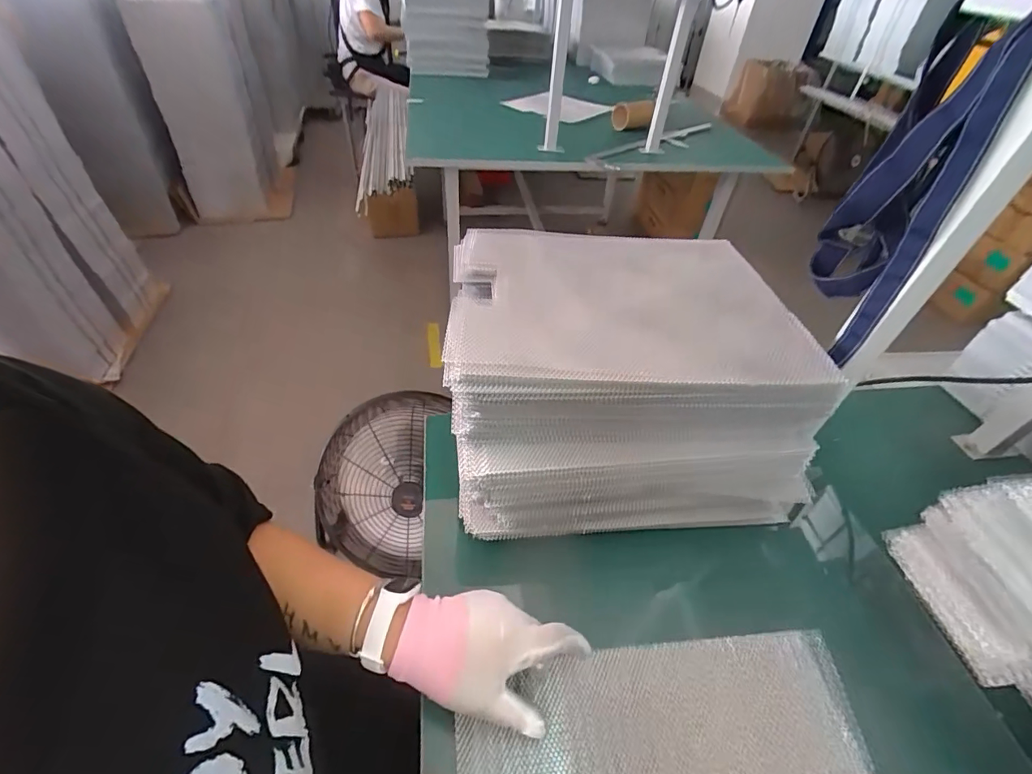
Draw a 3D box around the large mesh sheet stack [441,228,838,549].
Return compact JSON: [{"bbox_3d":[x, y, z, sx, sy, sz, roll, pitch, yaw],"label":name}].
[{"bbox_3d":[0.104,-0.026,0.534,0.340,0.195,0.311,-1,45,-6],"label":"large mesh sheet stack"}]

